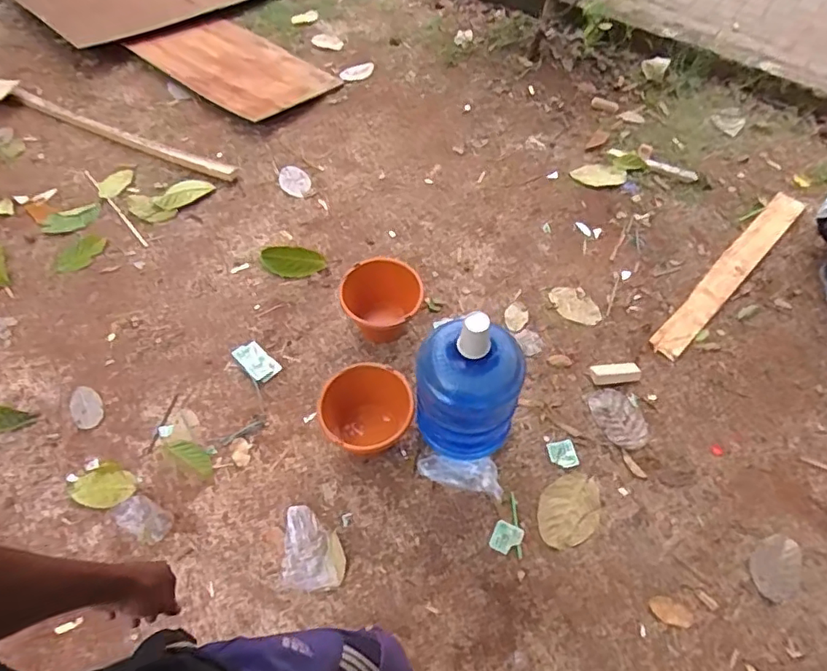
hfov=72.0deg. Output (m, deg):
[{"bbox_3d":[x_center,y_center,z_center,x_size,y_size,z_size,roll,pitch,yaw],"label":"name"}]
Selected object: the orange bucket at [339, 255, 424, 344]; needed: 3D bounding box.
[{"bbox_3d":[-0.093,-0.112,1.716,0.234,0.188,0.199,-2,58,3],"label":"orange bucket"}]

